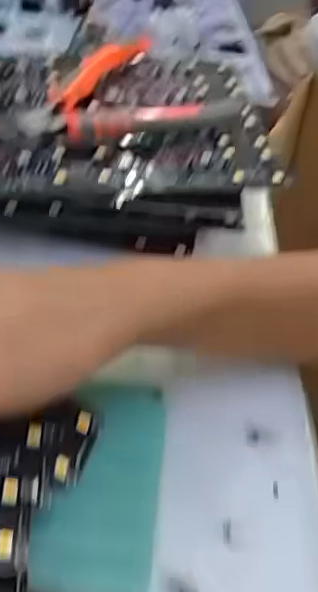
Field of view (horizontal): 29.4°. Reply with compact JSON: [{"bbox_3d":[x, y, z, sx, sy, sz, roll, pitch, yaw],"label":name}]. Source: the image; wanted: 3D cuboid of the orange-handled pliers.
[{"bbox_3d":[-0.035,-0.133,0.389,0.107,0.019,0.095,-7,46,-11],"label":"orange-handled pliers"}]

